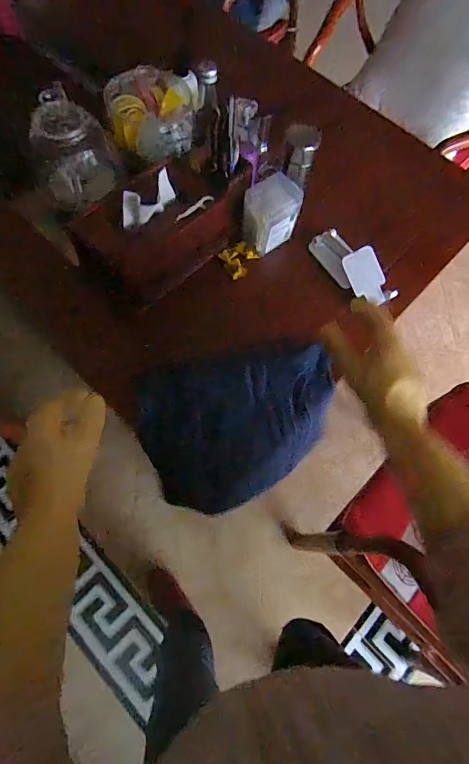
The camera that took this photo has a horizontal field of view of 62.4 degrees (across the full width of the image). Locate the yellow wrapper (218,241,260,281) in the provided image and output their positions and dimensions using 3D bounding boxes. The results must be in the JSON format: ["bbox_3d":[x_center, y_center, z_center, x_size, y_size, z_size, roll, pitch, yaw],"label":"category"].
[{"bbox_3d":[0.011,-0.214,0.673,0.062,0.018,0.052,-36,76,-17],"label":"yellow wrapper"}]

